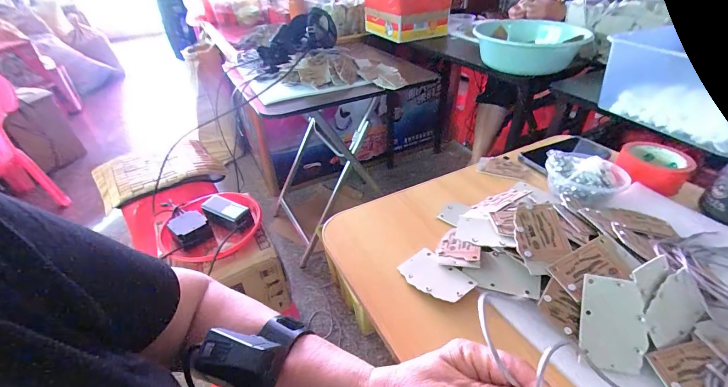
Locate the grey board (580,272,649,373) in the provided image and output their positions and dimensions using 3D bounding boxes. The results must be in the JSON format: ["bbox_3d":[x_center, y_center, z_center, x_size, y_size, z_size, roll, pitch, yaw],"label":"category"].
[{"bbox_3d":[0.239,0.125,0.317,0.054,0.084,0.005,4,-6,13],"label":"grey board"}]

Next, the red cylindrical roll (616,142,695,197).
[{"bbox_3d":[0.491,-0.046,0.563,0.097,0.042,0.109,30,47,34],"label":"red cylindrical roll"}]

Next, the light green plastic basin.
[{"bbox_3d":[0.489,-0.445,1.023,0.297,0.134,0.238,7,38,11],"label":"light green plastic basin"}]

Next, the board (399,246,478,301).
[{"bbox_3d":[0.086,0.101,0.403,0.052,0.004,0.085,-32,39,-25],"label":"board"}]

